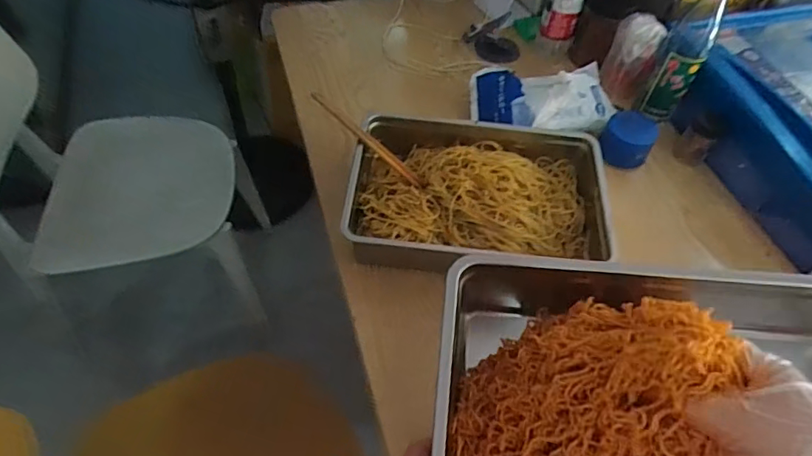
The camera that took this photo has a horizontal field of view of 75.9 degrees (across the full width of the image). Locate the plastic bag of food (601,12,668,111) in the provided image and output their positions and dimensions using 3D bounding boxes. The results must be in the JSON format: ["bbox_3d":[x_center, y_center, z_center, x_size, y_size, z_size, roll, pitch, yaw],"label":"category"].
[{"bbox_3d":[0.368,-0.278,0.856,0.068,0.113,0.100,13,54,6],"label":"plastic bag of food"}]

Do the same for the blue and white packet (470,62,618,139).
[{"bbox_3d":[0.215,-0.208,0.826,0.219,0.066,0.134,4,53,-1],"label":"blue and white packet"}]

